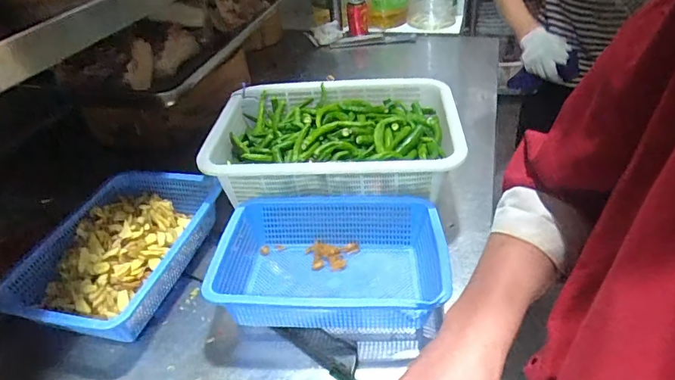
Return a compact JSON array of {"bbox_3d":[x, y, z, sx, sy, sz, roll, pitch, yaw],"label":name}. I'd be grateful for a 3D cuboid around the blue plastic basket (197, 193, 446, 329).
[{"bbox_3d":[-0.012,0.105,0.653,0.313,0.099,0.224,-1,38,6],"label":"blue plastic basket"}]

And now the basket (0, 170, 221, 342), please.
[{"bbox_3d":[-0.335,0.096,0.713,0.230,0.079,0.310,4,39,13],"label":"basket"}]

